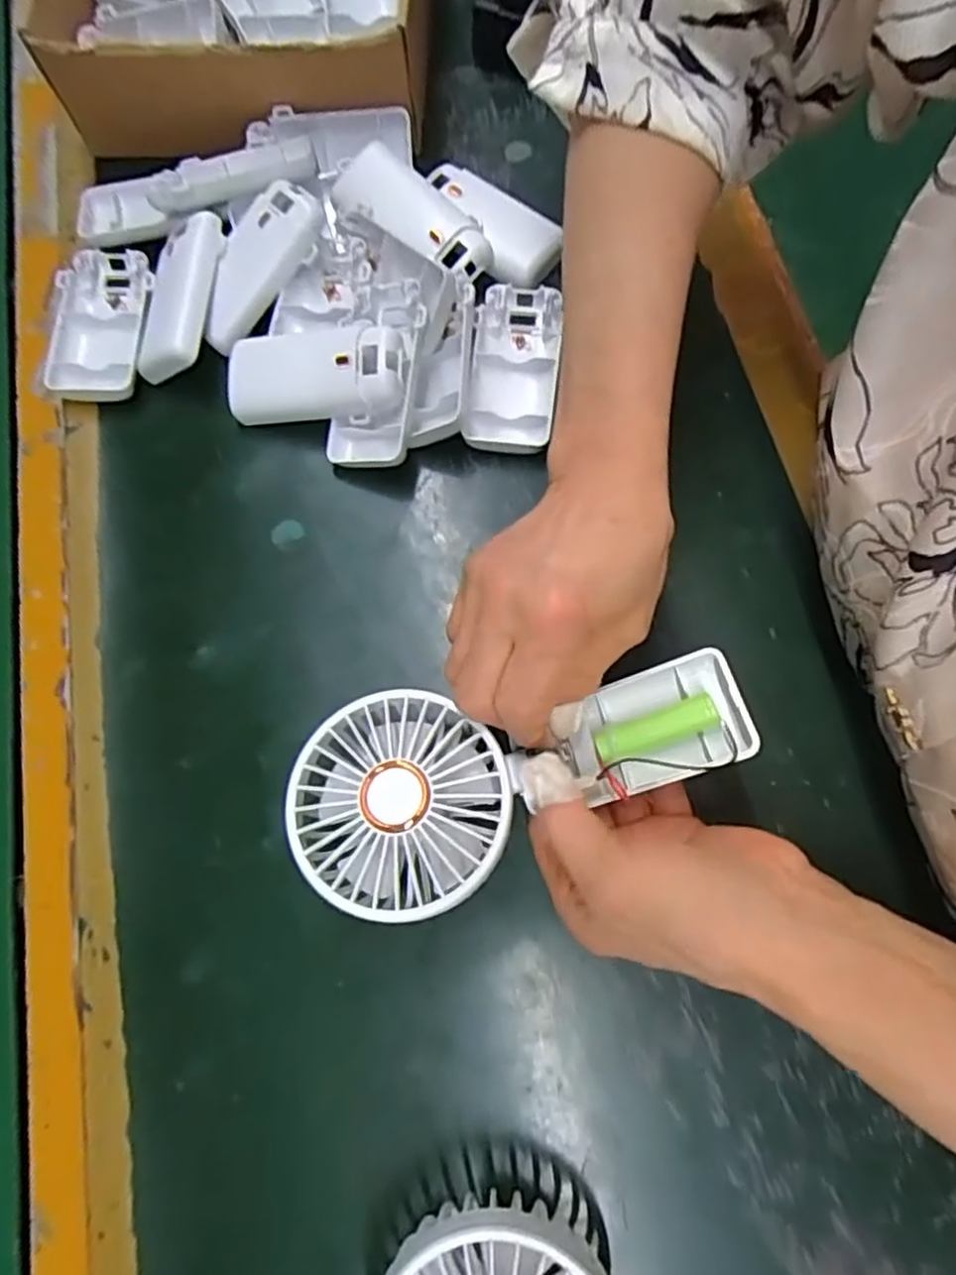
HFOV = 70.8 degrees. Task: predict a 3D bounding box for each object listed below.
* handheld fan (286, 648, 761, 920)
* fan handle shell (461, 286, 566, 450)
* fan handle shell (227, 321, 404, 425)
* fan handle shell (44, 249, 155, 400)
[{"bbox_3d":[0.015,0.051,0.264,0.174,0.044,0.080,-15,73,-1],"label":"handheld fan"},{"bbox_3d":[0.019,-0.141,0.356,0.045,0.019,0.096,7,73,4],"label":"fan handle shell"},{"bbox_3d":[-0.084,-0.135,0.345,0.094,0.021,0.041,0,72,16],"label":"fan handle shell"},{"bbox_3d":[-0.208,-0.175,0.374,0.047,0.016,0.093,-3,73,1],"label":"fan handle shell"}]

